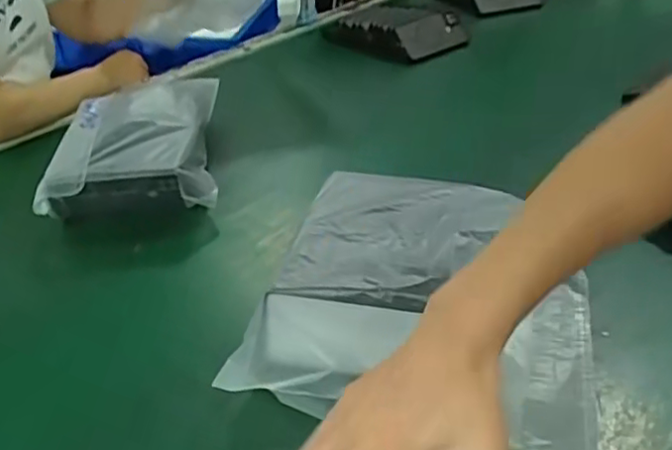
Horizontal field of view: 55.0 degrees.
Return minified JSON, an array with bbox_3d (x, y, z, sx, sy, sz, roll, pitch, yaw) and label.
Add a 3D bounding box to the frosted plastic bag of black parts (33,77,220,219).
[{"bbox_3d":[-0.275,-0.116,0.898,0.206,0.089,0.293,-6,36,-6],"label":"frosted plastic bag of black parts"}]

